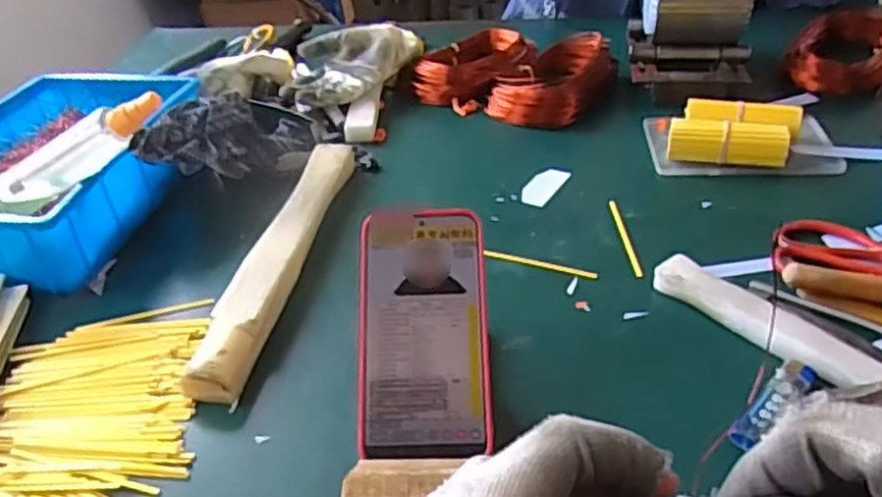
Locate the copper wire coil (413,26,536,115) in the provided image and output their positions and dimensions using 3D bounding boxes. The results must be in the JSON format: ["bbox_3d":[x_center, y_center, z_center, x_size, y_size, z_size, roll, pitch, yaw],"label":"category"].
[{"bbox_3d":[0.043,-0.231,0.945,0.142,0.046,0.162,17,41,26],"label":"copper wire coil"}]

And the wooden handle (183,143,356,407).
[{"bbox_3d":[-0.138,-0.001,0.640,0.041,0.032,0.340,4,37,10],"label":"wooden handle"}]

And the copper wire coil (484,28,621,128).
[{"bbox_3d":[0.140,-0.210,0.889,0.100,0.059,0.155,23,44,32],"label":"copper wire coil"}]

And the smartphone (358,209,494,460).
[{"bbox_3d":[-0.011,0.051,0.469,0.081,0.005,0.160,-2,70,1],"label":"smartphone"}]

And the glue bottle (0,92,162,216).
[{"bbox_3d":[-0.313,-0.079,0.624,0.191,0.048,0.044,-29,35,11],"label":"glue bottle"}]

